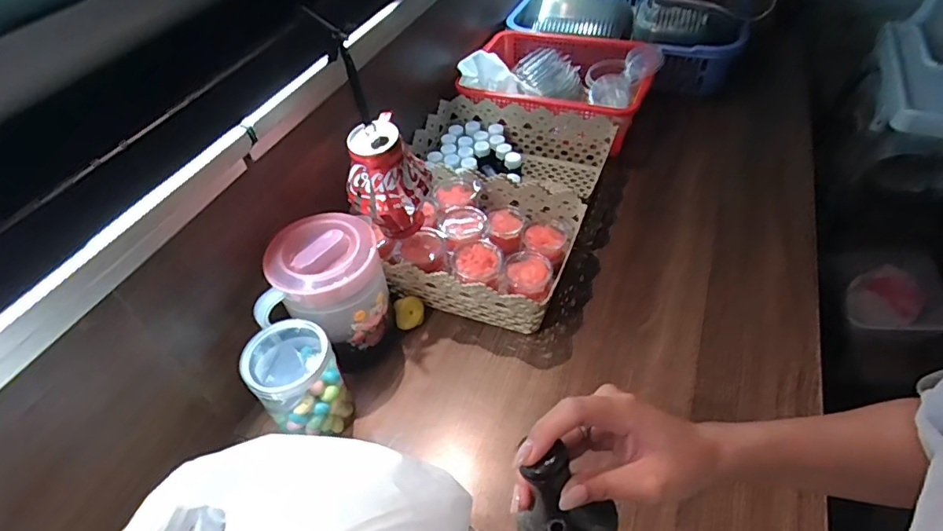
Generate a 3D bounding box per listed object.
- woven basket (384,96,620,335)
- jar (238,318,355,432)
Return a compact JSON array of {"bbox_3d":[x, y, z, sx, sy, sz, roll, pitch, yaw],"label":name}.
[{"bbox_3d":[0.024,-0.096,0.772,0.287,0.095,0.397,13,49,17],"label":"woven basket"},{"bbox_3d":[-0.181,0.119,0.553,0.080,0.115,0.087,-3,46,3],"label":"jar"}]

